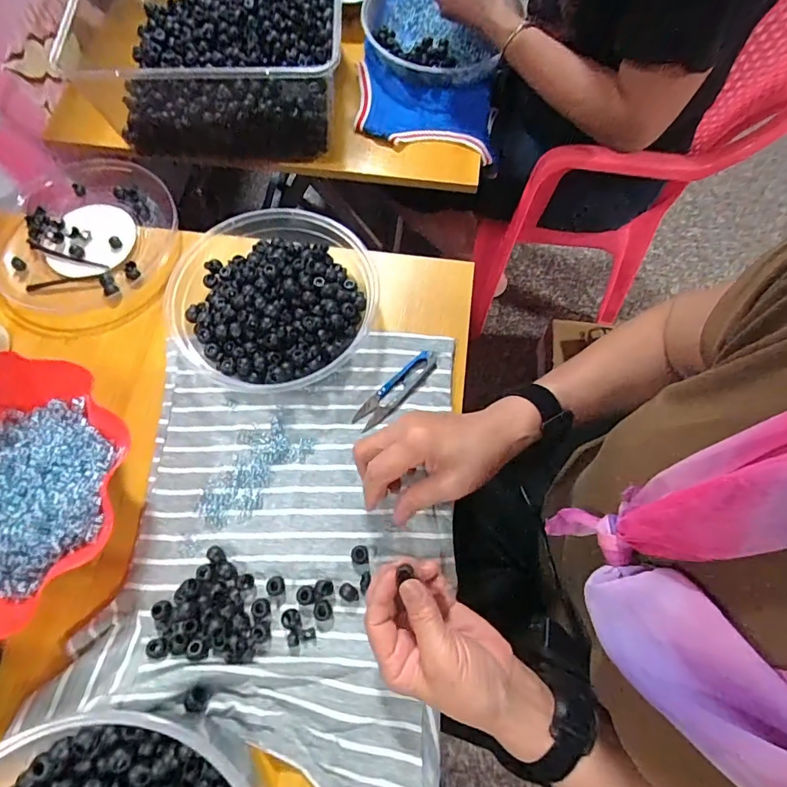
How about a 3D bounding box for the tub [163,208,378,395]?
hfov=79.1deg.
[{"bbox_3d":[-0.122,-0.095,0.482,0.190,0.038,0.193,0,68,0],"label":"tub"}]

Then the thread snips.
[{"bbox_3d":[0.003,-0.004,0.464,0.100,0.005,0.024,-43,74,-15],"label":"thread snips"}]

